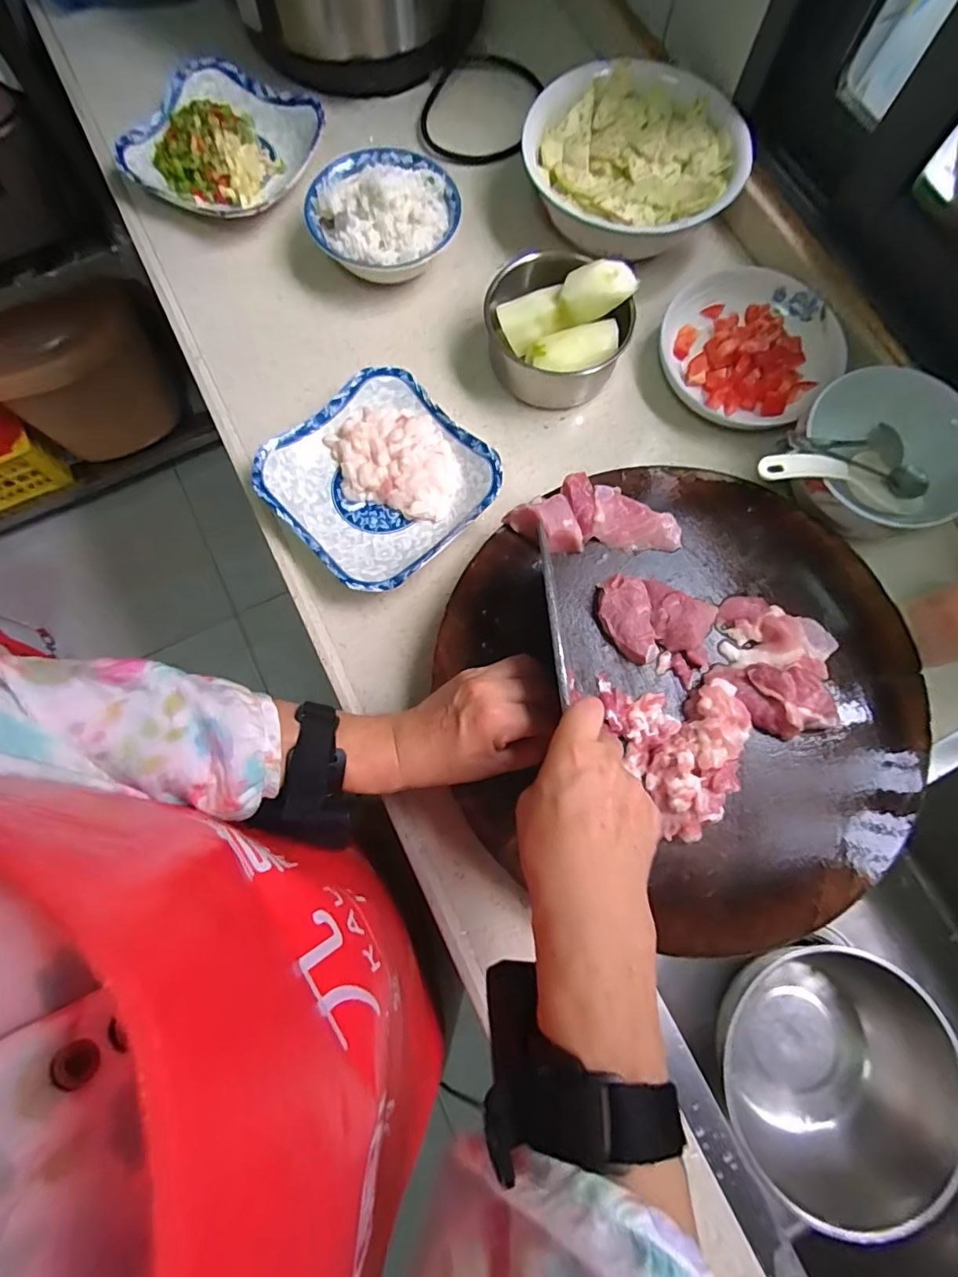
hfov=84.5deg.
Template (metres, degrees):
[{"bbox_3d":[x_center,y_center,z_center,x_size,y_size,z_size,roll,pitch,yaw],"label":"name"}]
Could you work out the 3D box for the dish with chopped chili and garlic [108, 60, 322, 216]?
[{"bbox_3d":[-0.274,-0.539,0.584,0.184,0.051,0.175,0,76,-1],"label":"dish with chopped chili and garlic"}]

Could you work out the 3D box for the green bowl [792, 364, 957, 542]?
[{"bbox_3d":[0.349,-0.155,0.466,0.139,0.066,0.144,0,76,-1],"label":"green bowl"}]

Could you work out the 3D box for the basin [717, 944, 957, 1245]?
[{"bbox_3d":[0.350,0.424,0.533,0.208,0.102,0.220,0,76,-1],"label":"basin"}]

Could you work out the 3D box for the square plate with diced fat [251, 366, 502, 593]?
[{"bbox_3d":[-0.090,-0.142,0.486,0.175,0.042,0.175,-42,80,-10],"label":"square plate with diced fat"}]

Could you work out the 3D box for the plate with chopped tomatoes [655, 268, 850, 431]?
[{"bbox_3d":[0.271,-0.291,0.530,0.163,0.033,0.159,0,76,-1],"label":"plate with chopped tomatoes"}]

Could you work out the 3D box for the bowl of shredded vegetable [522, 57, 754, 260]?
[{"bbox_3d":[0.158,-0.485,0.547,0.214,0.072,0.186,3,76,0],"label":"bowl of shredded vegetable"}]

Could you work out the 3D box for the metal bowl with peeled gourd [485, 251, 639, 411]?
[{"bbox_3d":[0.075,-0.296,0.503,0.131,0.081,0.121,0,76,-1],"label":"metal bowl with peeled gourd"}]

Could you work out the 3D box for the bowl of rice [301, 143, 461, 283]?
[{"bbox_3d":[-0.096,-0.427,0.536,0.146,0.079,0.133,0,76,-1],"label":"bowl of rice"}]

